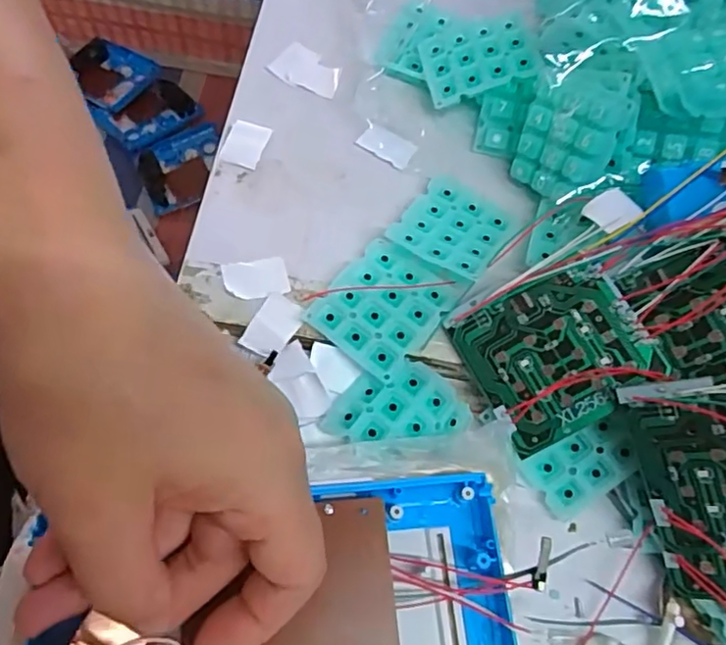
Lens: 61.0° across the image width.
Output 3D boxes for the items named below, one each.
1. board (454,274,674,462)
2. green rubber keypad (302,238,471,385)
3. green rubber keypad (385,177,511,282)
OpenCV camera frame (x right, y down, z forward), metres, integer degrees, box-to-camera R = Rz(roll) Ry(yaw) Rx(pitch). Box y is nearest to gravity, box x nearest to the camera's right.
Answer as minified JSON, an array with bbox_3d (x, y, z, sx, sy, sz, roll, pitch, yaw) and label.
[{"bbox_3d":[0.084,0.014,0.271,0.069,0.004,0.066,-32,71,13],"label":"board"},{"bbox_3d":[0.010,-0.010,0.290,0.050,0.008,0.063,38,68,11],"label":"green rubber keypad"},{"bbox_3d":[0.044,-0.048,0.309,0.048,0.004,0.054,29,53,11],"label":"green rubber keypad"}]

